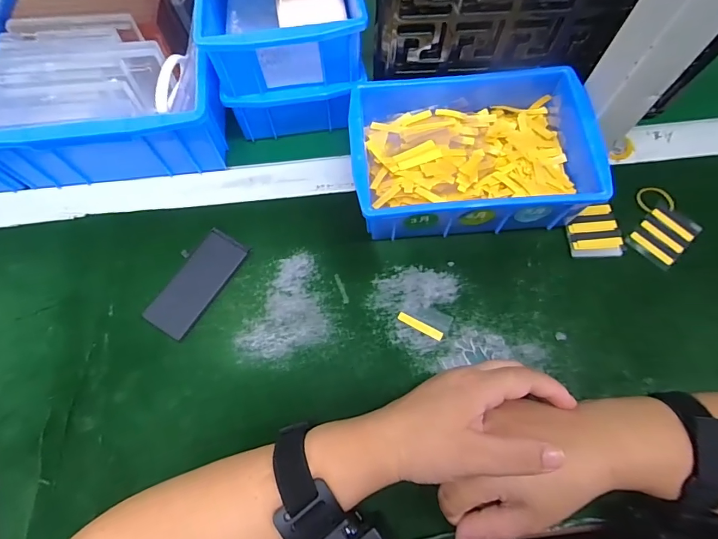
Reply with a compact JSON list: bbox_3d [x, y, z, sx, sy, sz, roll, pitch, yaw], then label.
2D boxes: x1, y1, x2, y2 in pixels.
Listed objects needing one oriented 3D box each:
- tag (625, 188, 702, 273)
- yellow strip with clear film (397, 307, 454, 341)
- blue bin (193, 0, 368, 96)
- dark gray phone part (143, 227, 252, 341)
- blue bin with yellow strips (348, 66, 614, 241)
[{"bbox_3d":[0.273,-0.040,0.369,0.058,0.009,0.066,42,74,15],"label":"tag"},{"bbox_3d":[0.056,0.042,0.340,0.043,0.004,0.023,22,70,9],"label":"yellow strip with clear film"},{"bbox_3d":[-0.071,-0.252,0.363,0.126,0.057,0.196,-9,69,-3],"label":"blue bin"},{"bbox_3d":[-0.141,0.010,0.355,0.040,0.005,0.097,30,72,12],"label":"dark gray phone part"},{"bbox_3d":[0.094,-0.101,0.362,0.199,0.069,0.143,-4,68,-1],"label":"blue bin with yellow strips"}]

